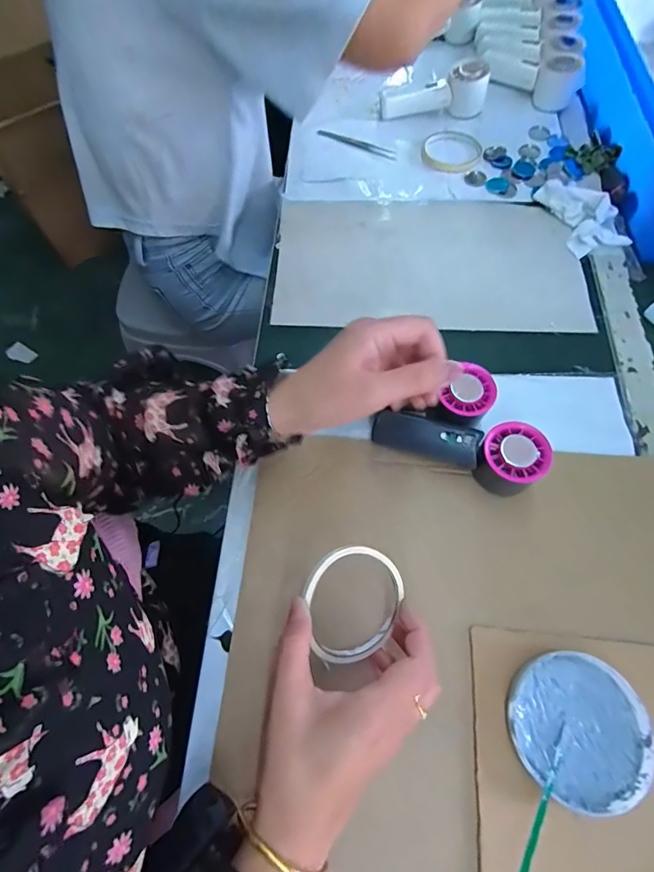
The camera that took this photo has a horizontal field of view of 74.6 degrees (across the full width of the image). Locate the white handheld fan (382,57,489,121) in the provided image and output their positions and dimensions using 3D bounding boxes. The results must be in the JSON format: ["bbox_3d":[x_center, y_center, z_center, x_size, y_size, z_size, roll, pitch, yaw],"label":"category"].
[{"bbox_3d":[0.160,-0.516,0.650,0.155,0.063,0.048,-5,65,10],"label":"white handheld fan"}]

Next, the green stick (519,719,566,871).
[{"bbox_3d":[0.147,0.258,0.294,0.007,0.007,0.123,38,51,14],"label":"green stick"}]

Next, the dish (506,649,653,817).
[{"bbox_3d":[0.189,0.222,0.326,0.099,0.018,0.098,1,66,-1],"label":"dish"}]

